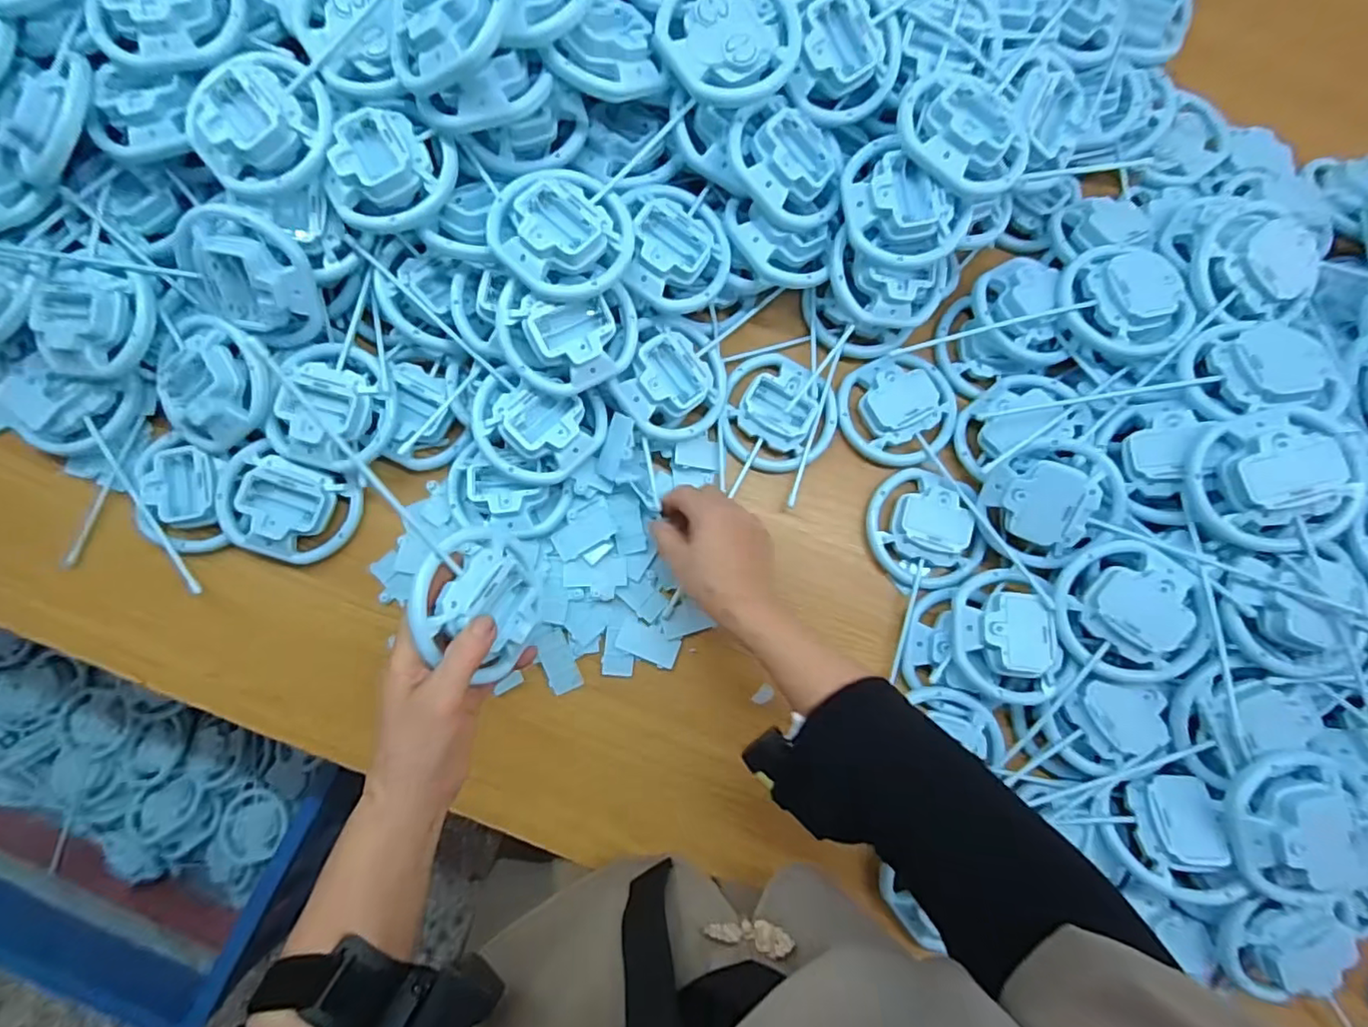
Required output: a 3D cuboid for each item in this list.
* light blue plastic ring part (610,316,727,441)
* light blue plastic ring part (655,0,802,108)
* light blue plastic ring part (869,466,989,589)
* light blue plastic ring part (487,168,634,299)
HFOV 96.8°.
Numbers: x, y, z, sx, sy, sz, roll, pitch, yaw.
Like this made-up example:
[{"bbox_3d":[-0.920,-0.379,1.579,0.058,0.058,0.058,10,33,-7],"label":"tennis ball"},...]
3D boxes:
[{"bbox_3d":[-0.008,-0.111,0.502,0.091,0.031,0.102,23,80,-22],"label":"light blue plastic ring part"},{"bbox_3d":[0.032,-0.353,0.449,0.102,0.020,0.091,-1,82,-3],"label":"light blue plastic ring part"},{"bbox_3d":[0.207,0.012,0.526,0.090,0.035,0.103,-13,83,-5],"label":"light blue plastic ring part"},{"bbox_3d":[-0.090,-0.206,0.447,0.102,0.038,0.100,-11,83,-5],"label":"light blue plastic ring part"}]

